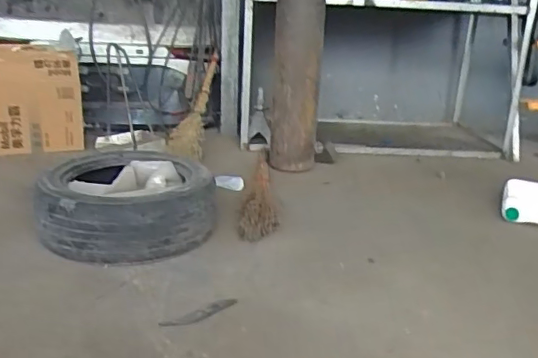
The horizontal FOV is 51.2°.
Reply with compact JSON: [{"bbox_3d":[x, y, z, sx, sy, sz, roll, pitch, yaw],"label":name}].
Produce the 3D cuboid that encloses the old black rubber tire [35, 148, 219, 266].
[{"bbox_3d":[-0.481,0.075,1.938,0.551,0.210,0.555,-3,20,-12],"label":"old black rubber tire"}]

